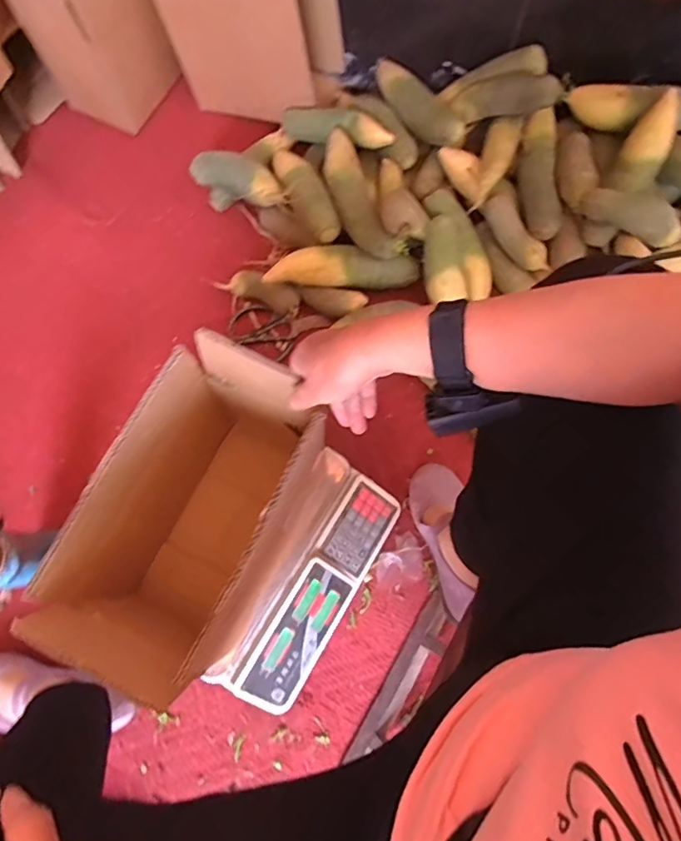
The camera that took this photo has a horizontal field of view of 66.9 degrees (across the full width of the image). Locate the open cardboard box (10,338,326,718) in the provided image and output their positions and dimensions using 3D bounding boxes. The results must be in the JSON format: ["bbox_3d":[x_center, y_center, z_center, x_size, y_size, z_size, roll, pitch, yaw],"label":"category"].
[{"bbox_3d":[-0.134,0.101,0.549,0.166,0.263,0.285,29,75,7],"label":"open cardboard box"}]

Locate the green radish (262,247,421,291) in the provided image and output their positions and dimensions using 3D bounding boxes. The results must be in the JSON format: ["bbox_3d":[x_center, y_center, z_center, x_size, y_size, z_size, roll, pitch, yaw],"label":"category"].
[{"bbox_3d":[0.007,-0.247,0.837,0.254,0.068,0.049,-3,73,-2],"label":"green radish"}]

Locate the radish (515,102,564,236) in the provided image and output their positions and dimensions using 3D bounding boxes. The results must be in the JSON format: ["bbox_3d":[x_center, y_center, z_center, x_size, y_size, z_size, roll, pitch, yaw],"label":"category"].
[{"bbox_3d":[0.322,-0.390,0.831,0.053,0.051,0.187,-5,94,-2],"label":"radish"}]

